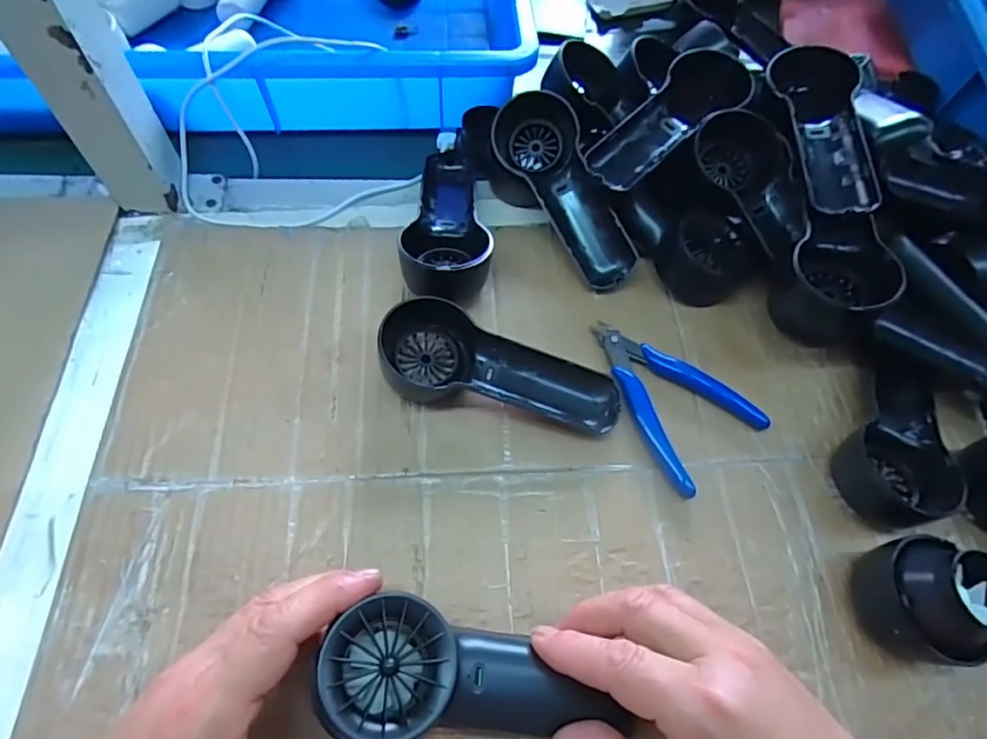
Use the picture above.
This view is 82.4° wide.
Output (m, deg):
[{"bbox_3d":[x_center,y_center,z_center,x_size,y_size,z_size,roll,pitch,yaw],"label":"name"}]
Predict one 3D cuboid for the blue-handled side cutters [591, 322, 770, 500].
[{"bbox_3d":[0.119,0.012,0.366,0.077,0.012,0.122,-21,65,-13],"label":"blue-handled side cutters"}]

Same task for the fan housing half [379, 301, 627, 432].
[{"bbox_3d":[0.005,0.000,0.351,0.152,0.035,0.063,19,63,7],"label":"fan housing half"}]

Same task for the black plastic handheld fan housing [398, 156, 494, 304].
[{"bbox_3d":[-0.028,-0.114,0.409,0.059,0.034,0.148,7,62,0],"label":"black plastic handheld fan housing"}]

